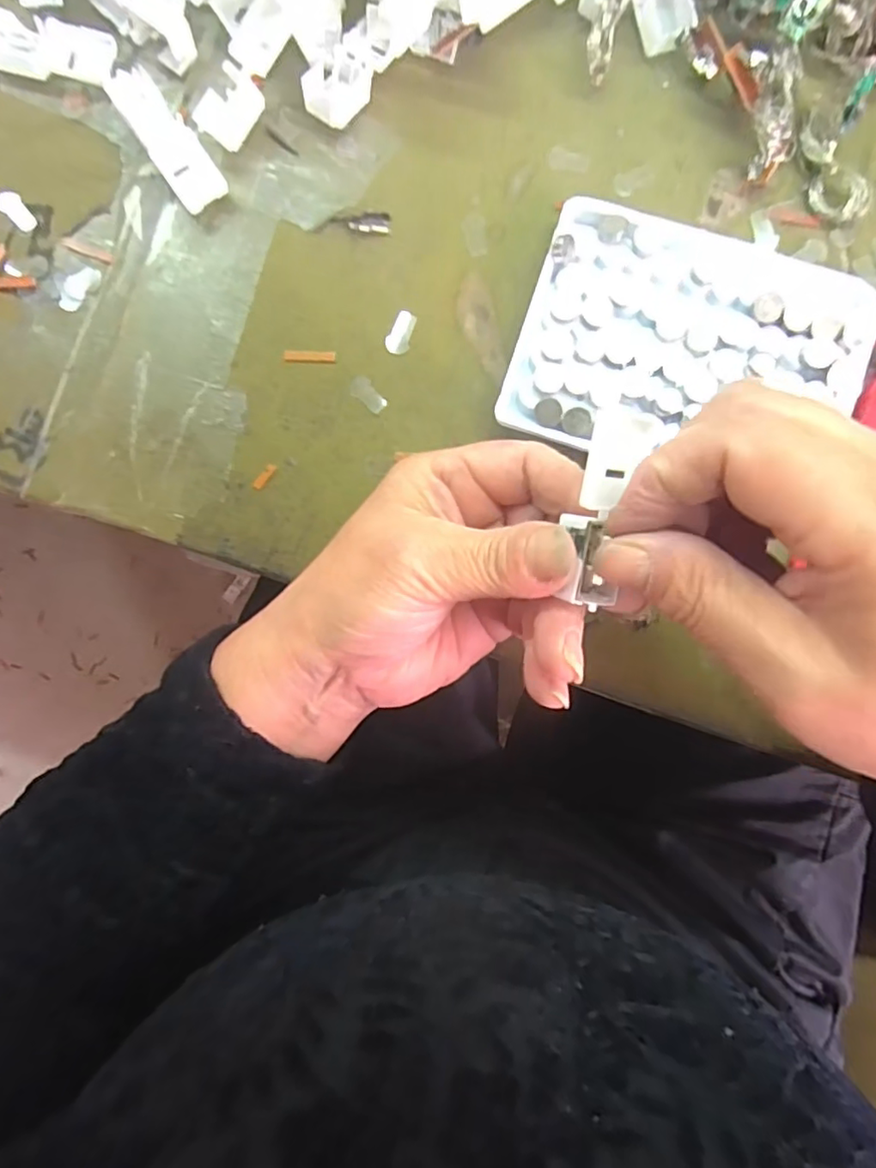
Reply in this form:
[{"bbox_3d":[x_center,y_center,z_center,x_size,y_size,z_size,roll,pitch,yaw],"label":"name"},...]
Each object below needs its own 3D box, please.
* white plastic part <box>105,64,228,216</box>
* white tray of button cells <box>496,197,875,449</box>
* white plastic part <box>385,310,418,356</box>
[{"bbox_3d":[-0.110,-0.183,0.246,0.020,0.015,0.057,-33,87,0],"label":"white plastic part"},{"bbox_3d":[0.099,-0.092,0.237,0.131,0.016,0.092,14,88,2],"label":"white tray of button cells"},{"bbox_3d":[-0.016,-0.105,0.250,0.010,0.004,0.018,16,88,2],"label":"white plastic part"}]

